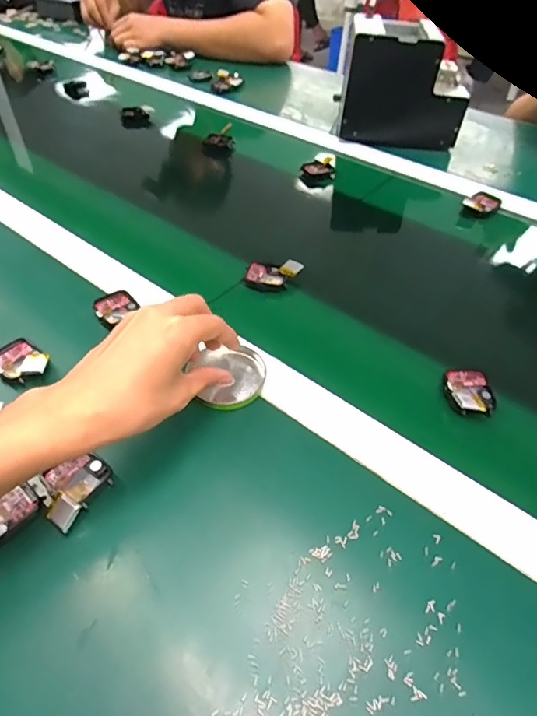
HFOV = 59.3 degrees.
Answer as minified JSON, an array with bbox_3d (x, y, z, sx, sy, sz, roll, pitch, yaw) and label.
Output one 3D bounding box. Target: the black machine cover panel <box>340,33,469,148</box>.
[{"bbox_3d":[0.206,-0.384,0.710,0.177,0.156,0.009,4,47,3],"label":"black machine cover panel"}]

